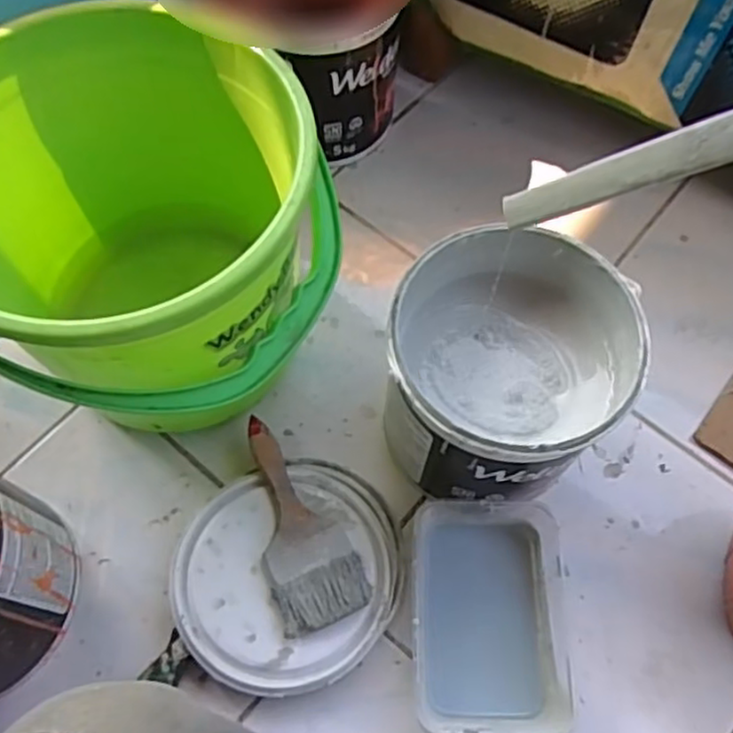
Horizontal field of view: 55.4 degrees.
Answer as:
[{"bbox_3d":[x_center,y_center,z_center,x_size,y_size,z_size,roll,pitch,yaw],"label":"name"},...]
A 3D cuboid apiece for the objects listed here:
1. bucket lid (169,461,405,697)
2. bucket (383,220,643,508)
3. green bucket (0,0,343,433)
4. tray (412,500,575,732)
[{"bbox_3d":[-0.060,0.165,0.561,0.182,0.023,0.169,2,61,-4],"label":"bucket lid"},{"bbox_3d":[0.104,0.007,0.568,0.171,0.181,0.185,0,67,0],"label":"bucket"},{"bbox_3d":[-0.172,-0.094,0.567,0.270,0.244,0.285,0,67,0],"label":"green bucket"},{"bbox_3d":[0.096,0.196,0.553,0.116,0.051,0.169,0,67,0],"label":"tray"}]

